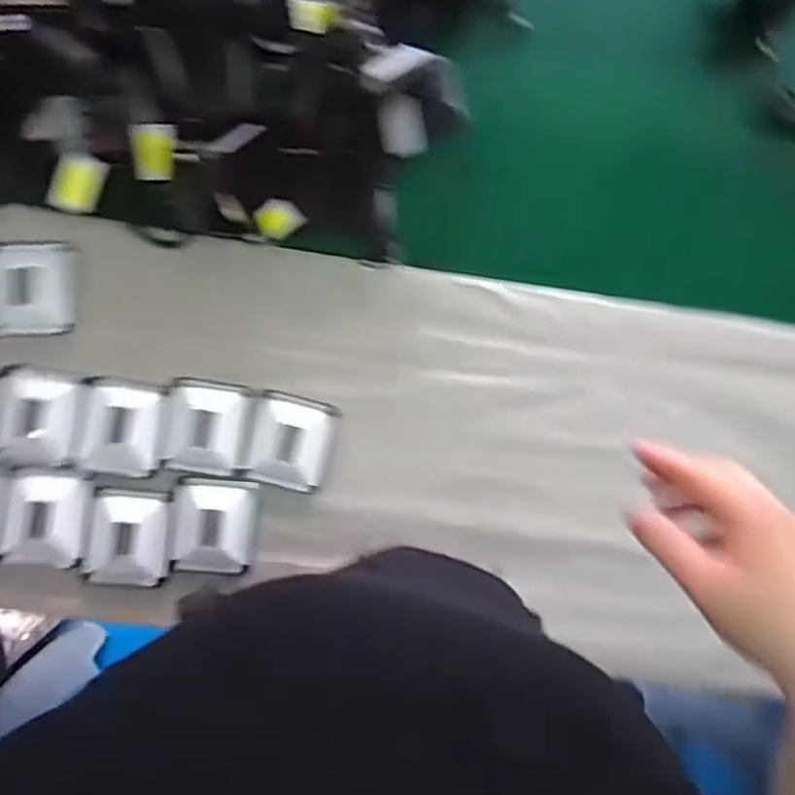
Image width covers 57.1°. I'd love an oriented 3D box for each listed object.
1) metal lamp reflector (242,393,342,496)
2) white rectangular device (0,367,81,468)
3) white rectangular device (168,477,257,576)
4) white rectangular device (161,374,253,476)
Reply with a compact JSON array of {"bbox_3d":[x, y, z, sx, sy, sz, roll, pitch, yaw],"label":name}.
[{"bbox_3d":[-0.090,0.038,0.626,0.069,0.021,0.078,16,84,-6],"label":"metal lamp reflector"},{"bbox_3d":[-0.304,0.017,0.608,0.066,0.014,0.081,10,85,-6],"label":"white rectangular device"},{"bbox_3d":[-0.155,0.109,0.617,0.067,0.013,0.077,6,85,-7],"label":"white rectangular device"},{"bbox_3d":[-0.162,0.024,0.615,0.068,0.019,0.077,9,85,-7],"label":"white rectangular device"}]

